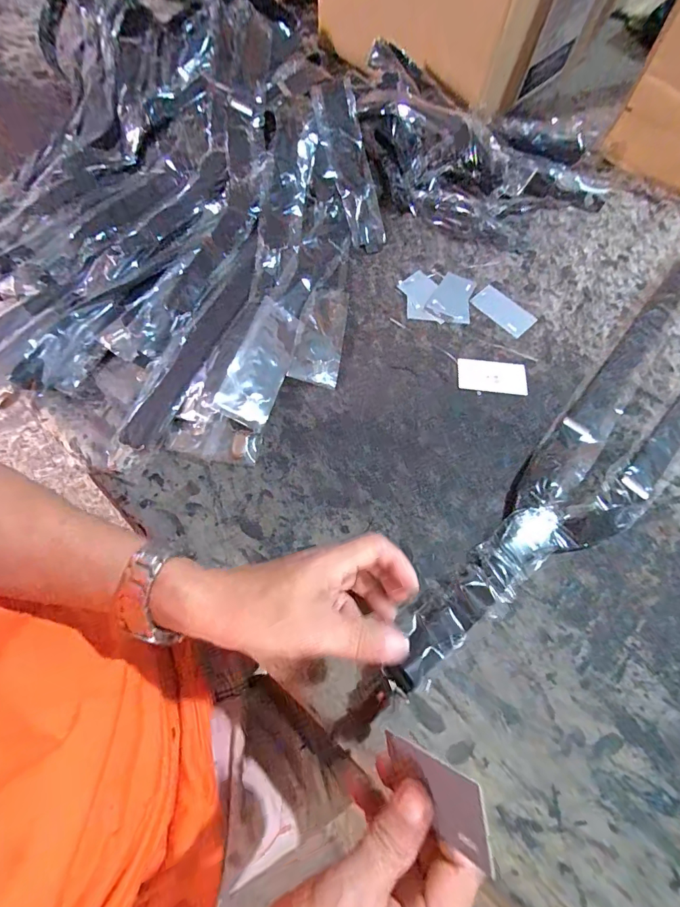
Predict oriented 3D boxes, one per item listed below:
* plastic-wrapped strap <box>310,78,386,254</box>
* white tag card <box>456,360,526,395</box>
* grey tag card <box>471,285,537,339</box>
[{"bbox_3d":[0.012,-0.349,0.507,0.054,0.018,0.210,-14,90,-8],"label":"plastic-wrapped strap"},{"bbox_3d":[0.160,-0.082,0.439,0.071,0.004,0.039,6,65,1],"label":"white tag card"},{"bbox_3d":[0.188,-0.165,0.477,0.041,0.004,0.071,-38,72,-17],"label":"grey tag card"}]

